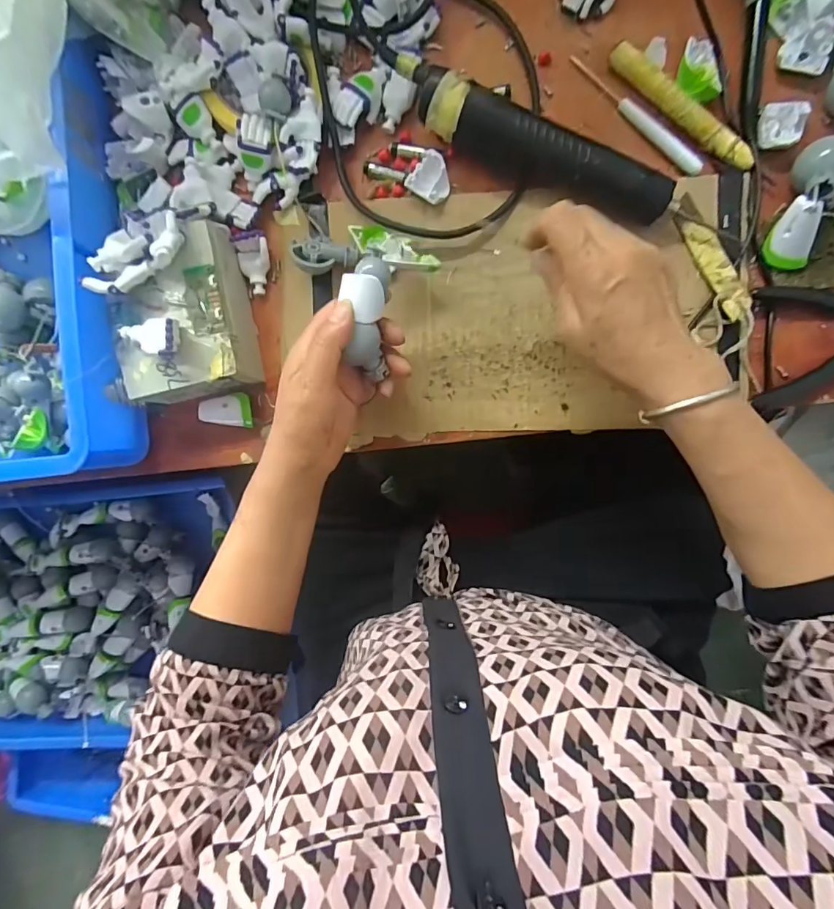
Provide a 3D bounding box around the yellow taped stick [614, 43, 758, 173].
[{"bbox_3d":[0.197,-0.259,0.347,0.132,0.012,0.013,45,96,3],"label":"yellow taped stick"}]

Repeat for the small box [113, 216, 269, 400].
[{"bbox_3d":[-0.188,-0.109,0.376,0.097,0.056,0.125,-12,91,7],"label":"small box"}]

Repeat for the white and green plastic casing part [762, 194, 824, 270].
[{"bbox_3d":[0.267,-0.157,0.332,0.028,0.009,0.045,34,141,38],"label":"white and green plastic casing part"}]

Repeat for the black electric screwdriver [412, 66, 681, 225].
[{"bbox_3d":[0.093,-0.227,0.345,0.202,0.040,0.039,26,95,5],"label":"black electric screwdriver"}]

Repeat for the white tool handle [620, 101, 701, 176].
[{"bbox_3d":[0.186,-0.242,0.355,0.011,0.010,0.080,-43,87,6],"label":"white tool handle"}]

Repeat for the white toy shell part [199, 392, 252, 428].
[{"bbox_3d":[-0.160,-0.038,0.393,0.039,0.016,0.028,5,93,6],"label":"white toy shell part"}]

